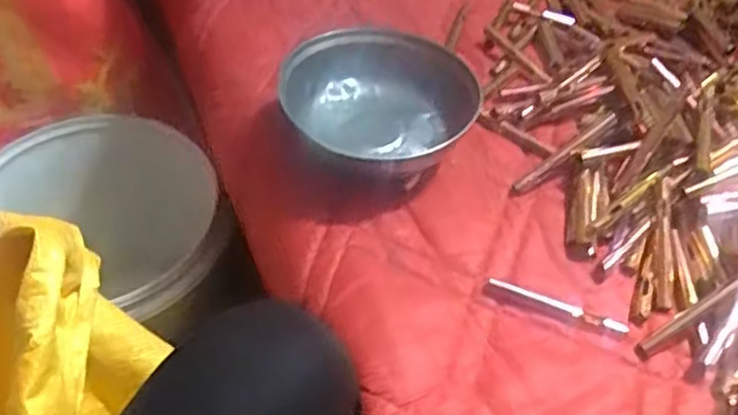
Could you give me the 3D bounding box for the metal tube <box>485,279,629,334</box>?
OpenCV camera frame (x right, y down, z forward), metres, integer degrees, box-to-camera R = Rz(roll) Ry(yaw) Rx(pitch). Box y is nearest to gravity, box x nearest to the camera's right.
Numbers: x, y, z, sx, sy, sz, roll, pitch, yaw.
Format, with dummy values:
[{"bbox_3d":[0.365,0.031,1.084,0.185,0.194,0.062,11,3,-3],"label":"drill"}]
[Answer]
[{"bbox_3d":[0.118,0.061,0.439,0.088,0.010,0.013,15,49,10],"label":"metal tube"}]

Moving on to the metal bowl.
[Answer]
[{"bbox_3d":[0.006,-0.070,0.512,0.134,0.056,0.171,12,49,8],"label":"metal bowl"}]

